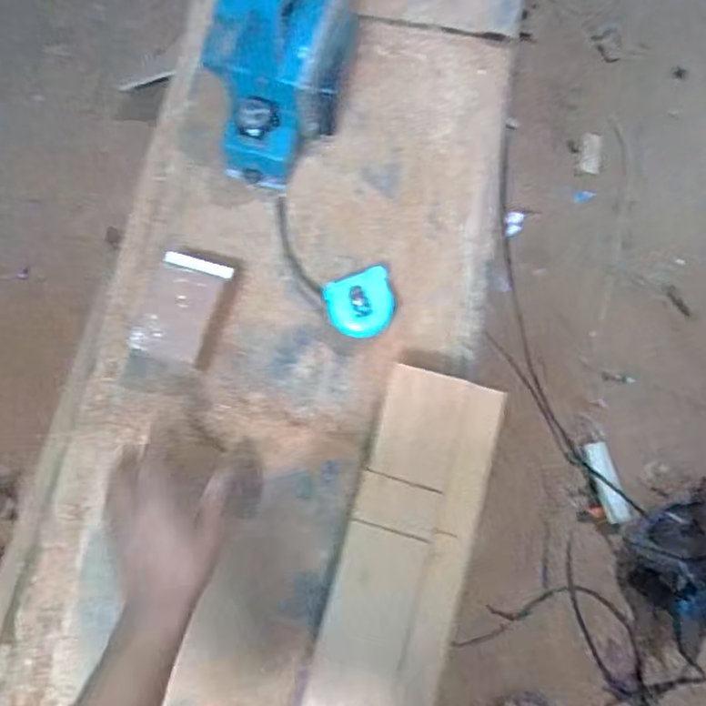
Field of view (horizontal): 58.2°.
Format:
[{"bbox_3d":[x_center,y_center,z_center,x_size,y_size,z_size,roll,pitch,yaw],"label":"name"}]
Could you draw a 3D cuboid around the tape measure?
[{"bbox_3d":[0.009,-0.050,0.665,0.070,0.039,0.068,-16,77,-6],"label":"tape measure"}]

